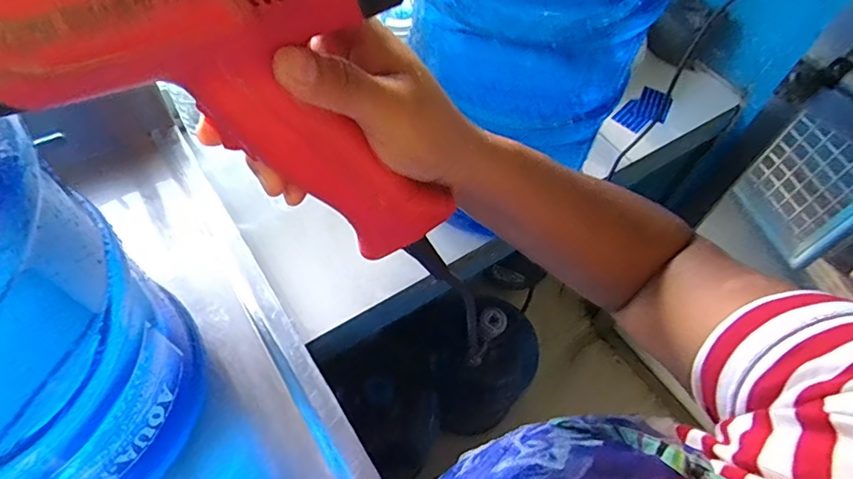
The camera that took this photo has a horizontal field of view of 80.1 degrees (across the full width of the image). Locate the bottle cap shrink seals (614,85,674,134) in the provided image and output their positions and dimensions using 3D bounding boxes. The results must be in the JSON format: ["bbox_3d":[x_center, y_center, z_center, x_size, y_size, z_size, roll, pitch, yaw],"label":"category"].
[{"bbox_3d":[0.388,-0.231,0.901,0.118,0.027,0.070,-35,66,-24],"label":"bottle cap shrink seals"}]

